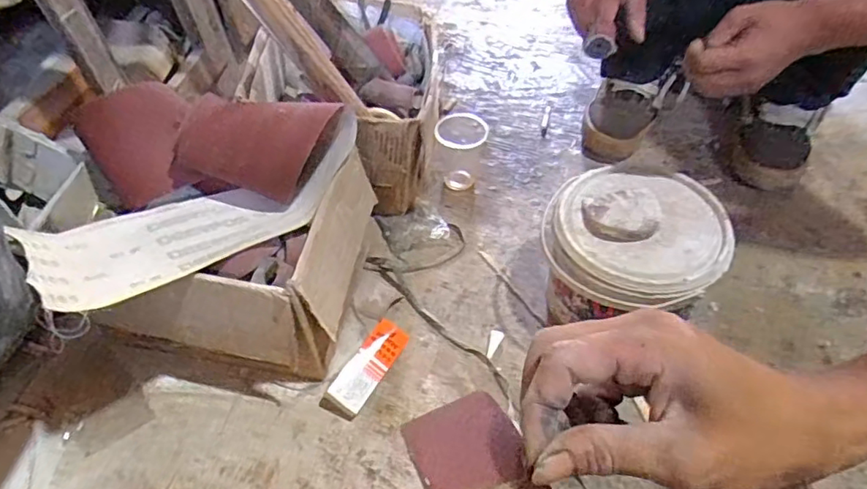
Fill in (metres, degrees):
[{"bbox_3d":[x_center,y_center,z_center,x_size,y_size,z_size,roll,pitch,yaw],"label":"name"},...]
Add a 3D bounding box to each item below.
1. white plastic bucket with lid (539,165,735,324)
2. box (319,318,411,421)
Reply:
[{"bbox_3d":[0.211,0.025,0.643,0.179,0.151,0.175,-2,48,2],"label":"white plastic bucket with lid"},{"bbox_3d":[-0.073,0.135,0.627,0.047,0.034,0.106,24,54,21],"label":"box"}]

